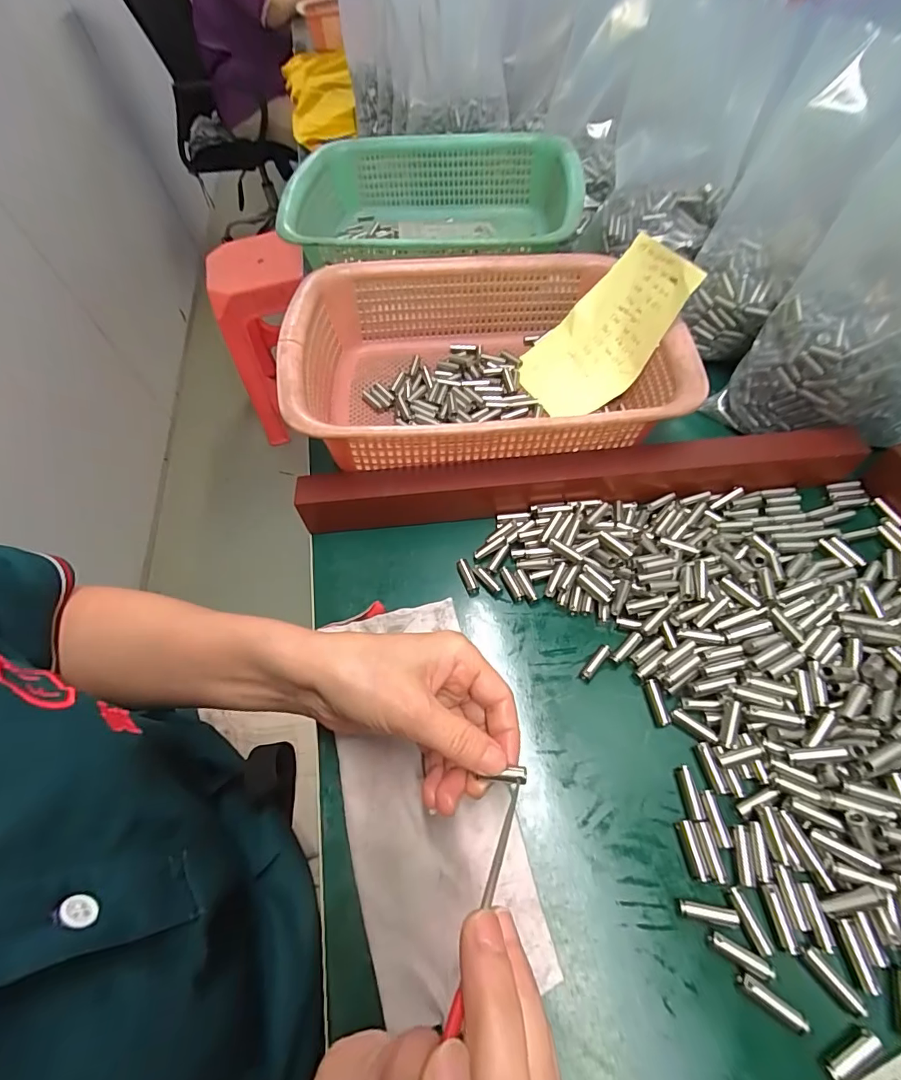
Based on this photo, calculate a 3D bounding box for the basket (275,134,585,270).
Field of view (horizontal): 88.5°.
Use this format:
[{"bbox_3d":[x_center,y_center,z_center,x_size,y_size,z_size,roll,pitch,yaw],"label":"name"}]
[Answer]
[{"bbox_3d":[-0.021,-0.341,0.493,0.297,0.076,0.242,4,58,8],"label":"basket"}]

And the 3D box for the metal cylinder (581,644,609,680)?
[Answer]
[{"bbox_3d":[0.089,0.074,0.281,0.006,0.007,0.024,36,66,25],"label":"metal cylinder"}]

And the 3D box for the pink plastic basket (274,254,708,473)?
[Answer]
[{"bbox_3d":[0.024,-0.148,0.378,0.282,0.086,0.220,-8,57,1],"label":"pink plastic basket"}]

